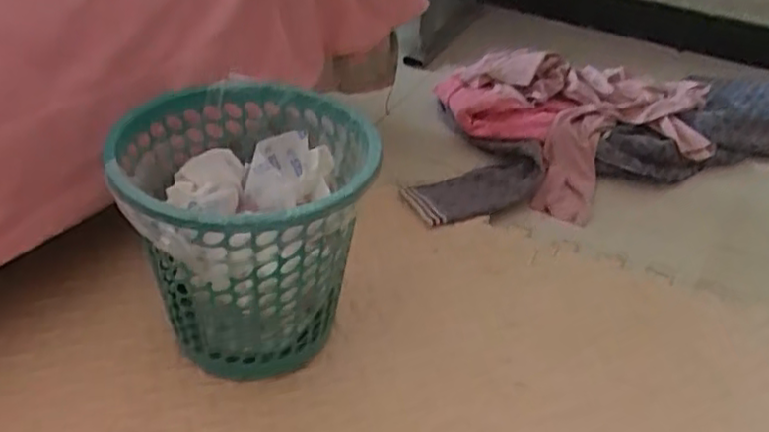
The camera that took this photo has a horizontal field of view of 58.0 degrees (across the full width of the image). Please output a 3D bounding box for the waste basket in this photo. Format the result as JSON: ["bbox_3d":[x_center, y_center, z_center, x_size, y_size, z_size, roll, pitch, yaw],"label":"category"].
[{"bbox_3d":[-0.138,0.029,0.717,0.230,0.247,0.235,-10,39,-20],"label":"waste basket"}]

